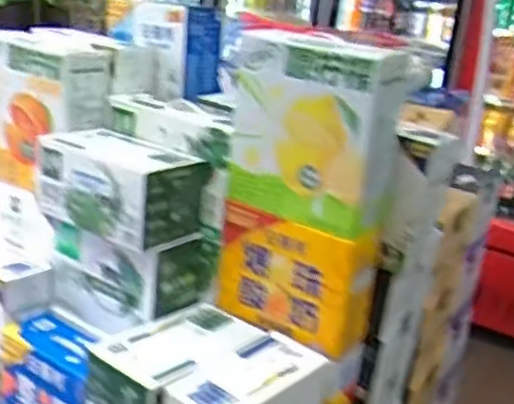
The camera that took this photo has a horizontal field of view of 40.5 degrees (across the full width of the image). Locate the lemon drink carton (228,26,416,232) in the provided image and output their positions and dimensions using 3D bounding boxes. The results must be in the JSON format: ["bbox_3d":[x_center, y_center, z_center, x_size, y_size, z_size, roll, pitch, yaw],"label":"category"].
[{"bbox_3d":[0.085,-0.123,1.124,0.273,0.294,0.116,22,24,38],"label":"lemon drink carton"}]

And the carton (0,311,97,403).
[{"bbox_3d":[-0.379,0.368,1.349,0.257,0.236,0.105,19,23,32],"label":"carton"}]

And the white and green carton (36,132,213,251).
[{"bbox_3d":[-0.255,-0.034,1.303,0.293,0.165,0.176,20,23,33],"label":"white and green carton"}]

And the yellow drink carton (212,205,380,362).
[{"bbox_3d":[0.066,0.121,1.228,0.264,0.205,0.104,17,22,28],"label":"yellow drink carton"}]

